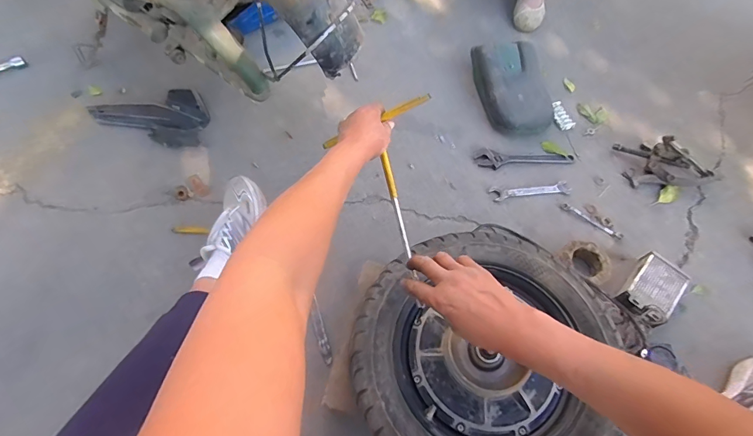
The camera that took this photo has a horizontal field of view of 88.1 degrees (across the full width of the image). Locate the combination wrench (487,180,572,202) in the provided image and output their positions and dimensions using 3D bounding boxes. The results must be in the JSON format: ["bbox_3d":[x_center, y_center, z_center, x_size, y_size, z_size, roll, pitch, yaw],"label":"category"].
[{"bbox_3d":[0.359,-0.064,0.906,0.187,0.013,0.035,-5,60,-6],"label":"combination wrench"}]

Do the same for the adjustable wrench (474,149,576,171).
[{"bbox_3d":[0.359,-0.138,0.946,0.240,0.012,0.053,3,59,-1],"label":"adjustable wrench"}]

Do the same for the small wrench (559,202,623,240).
[{"bbox_3d":[0.481,0.005,0.870,0.144,0.010,0.023,32,63,15],"label":"small wrench"}]

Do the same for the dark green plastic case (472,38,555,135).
[{"bbox_3d":[0.366,-0.339,1.019,0.174,0.085,0.265,-10,62,-9],"label":"dark green plastic case"}]

